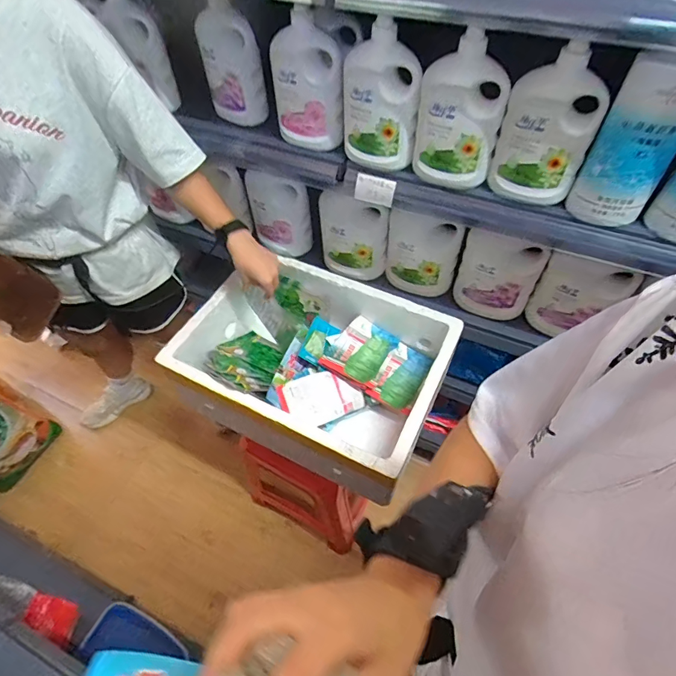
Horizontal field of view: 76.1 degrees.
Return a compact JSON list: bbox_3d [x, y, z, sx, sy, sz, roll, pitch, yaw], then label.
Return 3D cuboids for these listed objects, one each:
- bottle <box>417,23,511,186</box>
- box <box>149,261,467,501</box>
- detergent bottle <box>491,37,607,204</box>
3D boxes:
[{"bbox_3d":[0.185,-0.339,0.654,0.122,0.193,0.068,11,57,11],"label":"bottle"},{"bbox_3d":[-0.049,0.048,0.935,0.503,0.183,0.380,22,60,17],"label":"box"},{"bbox_3d":[0.304,-0.306,0.623,0.121,0.196,0.076,23,60,17],"label":"detergent bottle"}]

